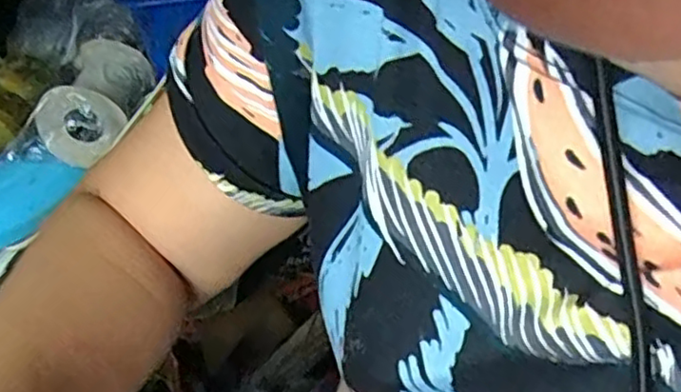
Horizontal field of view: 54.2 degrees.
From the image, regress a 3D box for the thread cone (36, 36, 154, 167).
[{"bbox_3d":[-0.239,-0.100,0.667,0.079,0.064,0.132,-2,40,7],"label":"thread cone"}]

